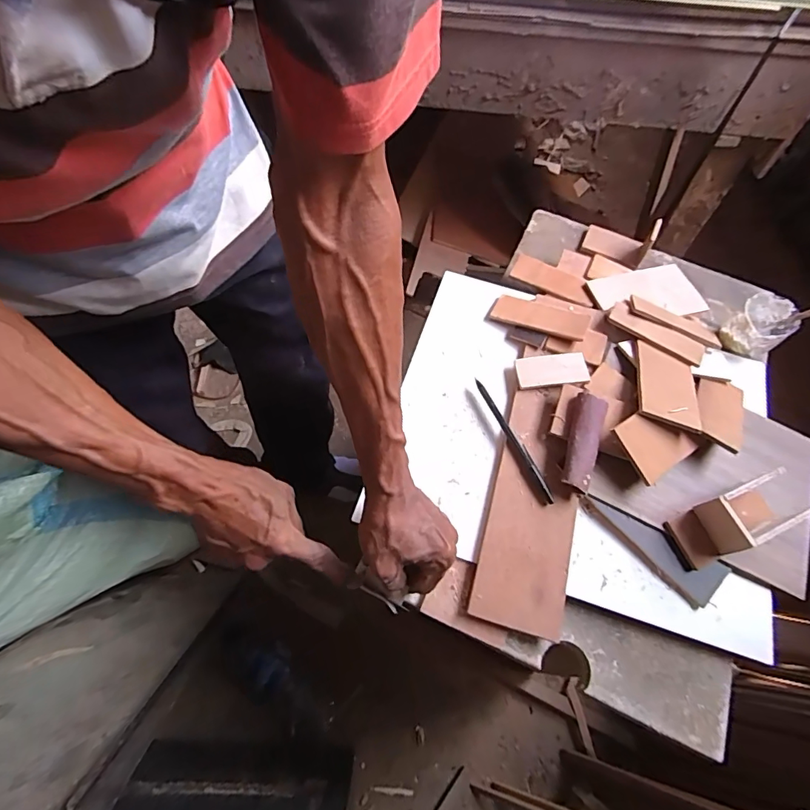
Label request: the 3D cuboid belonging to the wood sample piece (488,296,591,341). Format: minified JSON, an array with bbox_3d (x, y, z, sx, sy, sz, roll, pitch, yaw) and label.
[{"bbox_3d":[0.162,-0.107,0.565,0.111,0.006,0.047,18,63,15],"label":"wood sample piece"}]

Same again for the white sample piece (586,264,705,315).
[{"bbox_3d":[0.310,-0.145,0.602,0.140,0.010,0.077,-11,64,-8],"label":"white sample piece"}]

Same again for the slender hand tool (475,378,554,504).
[{"bbox_3d":[0.114,0.035,0.497,0.009,0.012,0.152,-22,66,-13],"label":"slender hand tool"}]

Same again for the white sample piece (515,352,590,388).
[{"bbox_3d":[0.165,-0.039,0.528,0.075,0.004,0.039,-5,63,8],"label":"white sample piece"}]

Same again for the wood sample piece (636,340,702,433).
[{"bbox_3d":[0.282,-0.020,0.506,0.062,0.011,0.104,17,52,1],"label":"wood sample piece"}]

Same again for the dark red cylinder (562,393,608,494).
[{"bbox_3d":[0.180,0.039,0.480,0.032,0.035,0.097,18,64,7],"label":"dark red cylinder"}]

